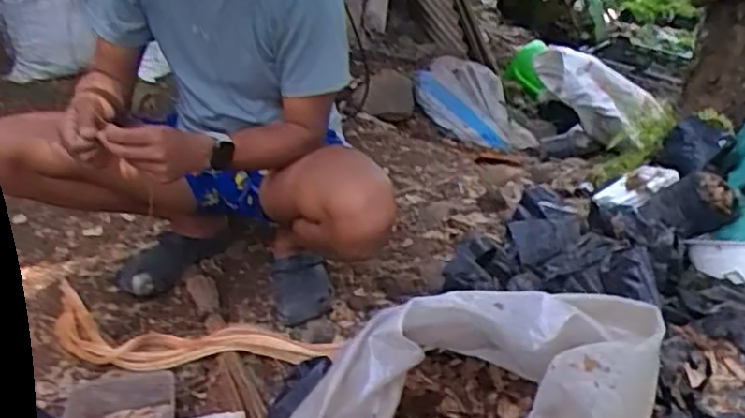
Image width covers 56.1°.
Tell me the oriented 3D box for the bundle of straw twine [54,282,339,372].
[{"bbox_3d":[-0.359,0.239,1.256,0.600,0.046,0.156,7,34,16],"label":"bundle of straw twine"}]

